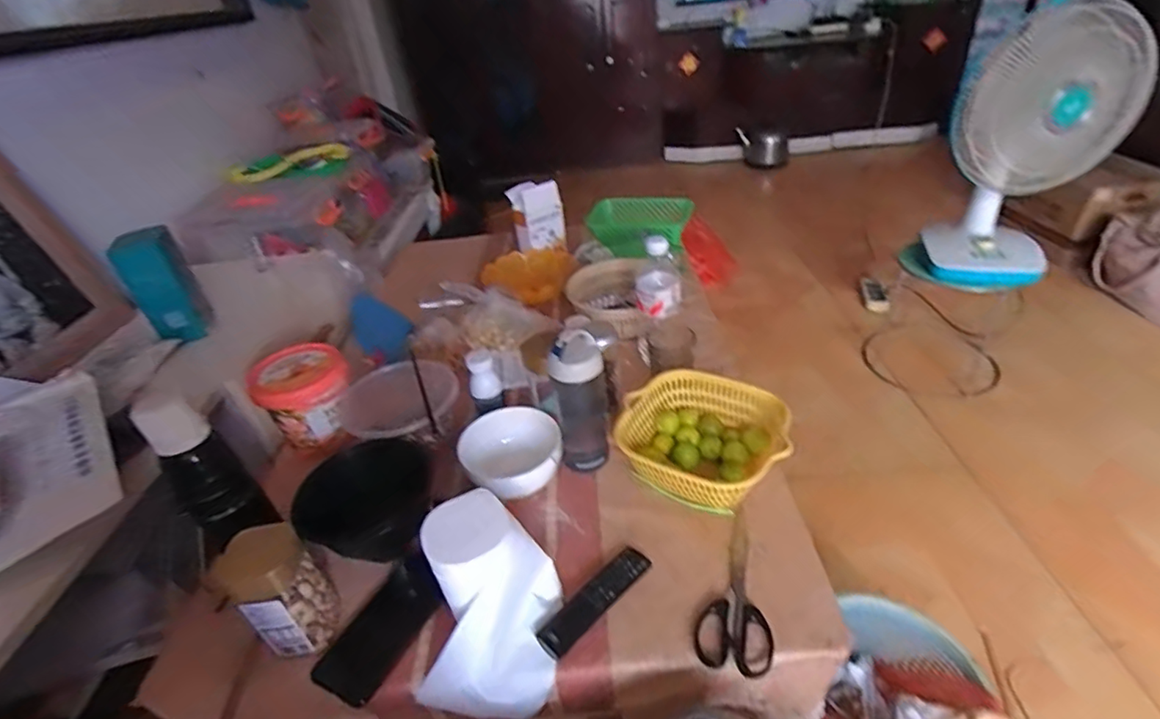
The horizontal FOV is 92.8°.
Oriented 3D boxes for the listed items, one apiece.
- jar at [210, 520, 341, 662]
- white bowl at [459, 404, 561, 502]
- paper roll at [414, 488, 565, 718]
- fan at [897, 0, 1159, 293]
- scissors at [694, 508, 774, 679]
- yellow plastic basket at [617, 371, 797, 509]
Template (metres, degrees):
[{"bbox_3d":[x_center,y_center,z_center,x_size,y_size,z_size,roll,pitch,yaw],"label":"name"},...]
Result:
[{"bbox_3d":[-0.308,0.241,0.571,0.070,0.138,0.080,26,47,38],"label":"jar"},{"bbox_3d":[-0.085,0.134,0.756,0.132,0.067,0.136,-5,36,4],"label":"white bowl"},{"bbox_3d":[-0.094,0.247,0.569,0.121,0.161,0.141,-2,36,8],"label":"paper roll"},{"bbox_3d":[0.937,-0.431,1.188,0.225,0.537,0.301,-31,42,-29],"label":"fan"},{"bbox_3d":[0.175,0.246,0.608,0.074,0.008,0.191,6,38,17],"label":"scissors"},{"bbox_3d":[0.165,0.107,0.739,0.202,0.079,0.189,14,41,27],"label":"yellow plastic basket"}]

